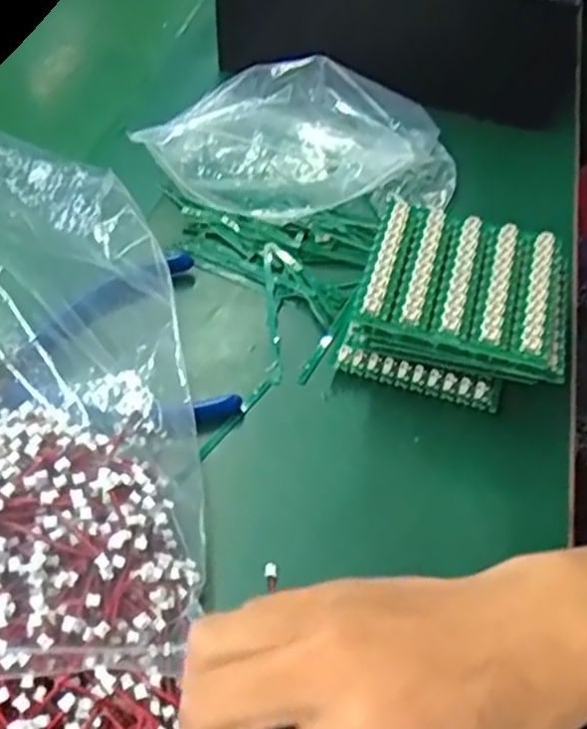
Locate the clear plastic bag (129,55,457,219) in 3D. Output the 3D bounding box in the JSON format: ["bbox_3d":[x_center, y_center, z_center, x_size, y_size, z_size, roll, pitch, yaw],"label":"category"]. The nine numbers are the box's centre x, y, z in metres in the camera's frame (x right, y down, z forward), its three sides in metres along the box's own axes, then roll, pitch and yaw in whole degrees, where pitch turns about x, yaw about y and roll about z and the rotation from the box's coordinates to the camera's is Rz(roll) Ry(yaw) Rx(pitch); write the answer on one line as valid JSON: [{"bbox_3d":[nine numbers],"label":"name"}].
[{"bbox_3d":[0.008,-0.124,0.432,0.174,0.059,0.080,2,52,2],"label":"clear plastic bag"}]

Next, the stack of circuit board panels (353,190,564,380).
[{"bbox_3d":[0.085,-0.031,0.367,0.096,0.045,0.082,14,53,10],"label":"stack of circuit board panels"}]

